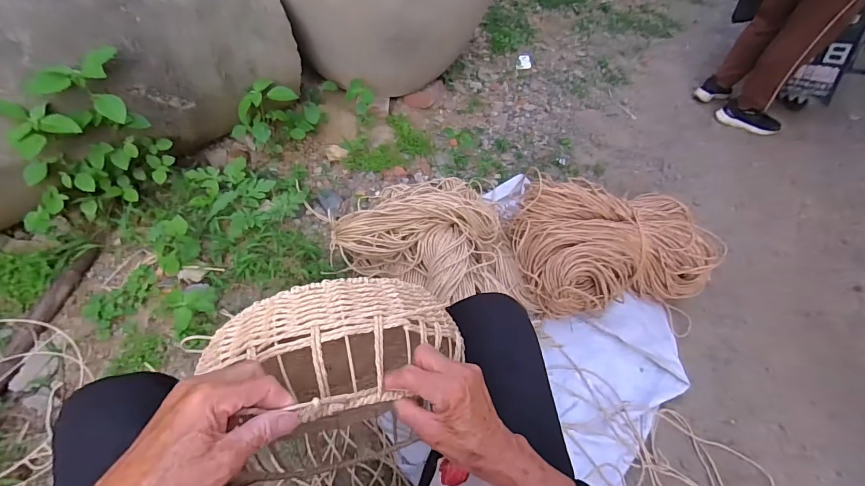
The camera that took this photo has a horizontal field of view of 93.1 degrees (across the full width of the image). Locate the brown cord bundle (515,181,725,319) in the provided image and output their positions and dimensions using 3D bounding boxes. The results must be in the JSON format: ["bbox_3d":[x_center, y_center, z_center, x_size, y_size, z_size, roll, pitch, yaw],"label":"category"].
[{"bbox_3d":[0.475,-0.002,1.111,0.508,0.188,0.339,-10,48,-13],"label":"brown cord bundle"}]

